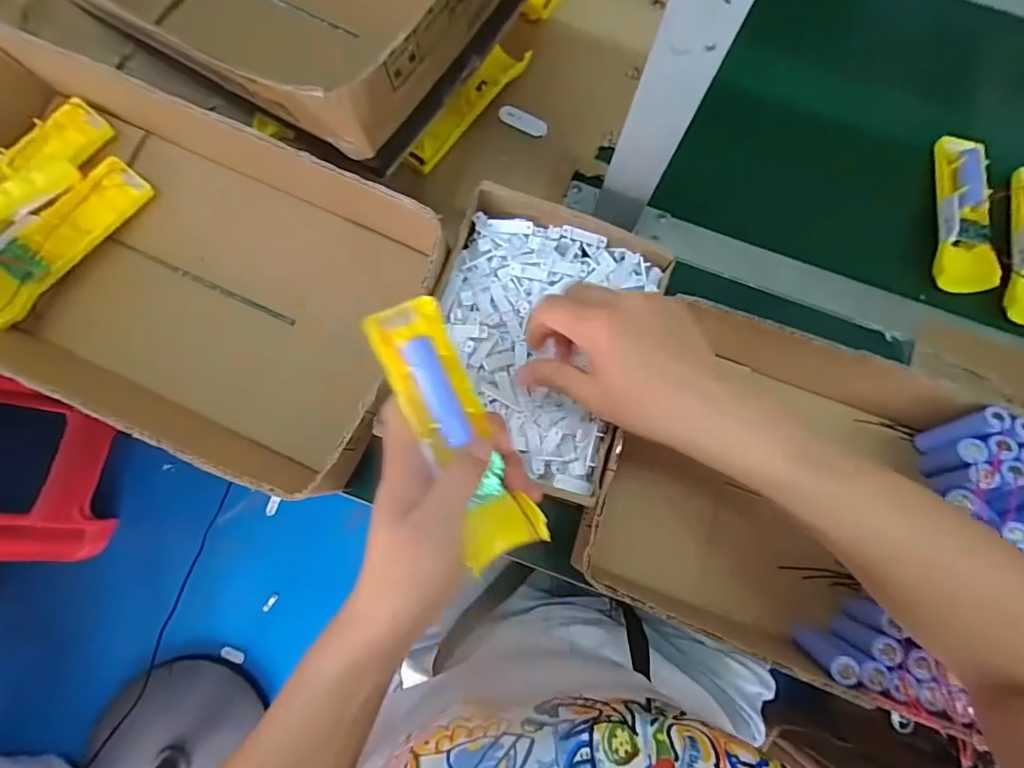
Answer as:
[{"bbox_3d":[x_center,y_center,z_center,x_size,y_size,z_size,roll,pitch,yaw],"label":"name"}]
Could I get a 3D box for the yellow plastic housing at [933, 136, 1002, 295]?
[{"bbox_3d":[0.426,-0.162,0.456,0.047,0.021,0.156,12,76,1],"label":"yellow plastic housing"}]

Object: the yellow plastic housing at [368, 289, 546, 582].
[{"bbox_3d":[-0.034,0.028,0.287,0.046,0.024,0.162,-26,93,-8],"label":"yellow plastic housing"}]

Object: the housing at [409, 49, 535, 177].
[{"bbox_3d":[-0.044,-0.260,0.458,0.035,0.026,0.153,39,78,7],"label":"housing"}]

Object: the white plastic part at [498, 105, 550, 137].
[{"bbox_3d":[0.012,-0.258,0.474,0.050,0.004,0.022,23,77,4],"label":"white plastic part"}]

